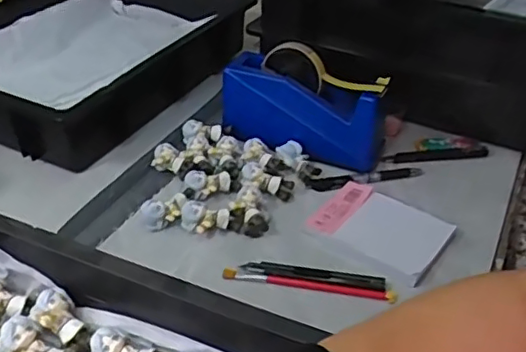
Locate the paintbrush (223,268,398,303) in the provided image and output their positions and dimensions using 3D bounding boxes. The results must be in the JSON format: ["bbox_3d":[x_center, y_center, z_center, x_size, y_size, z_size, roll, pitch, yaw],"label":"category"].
[{"bbox_3d":[0.041,0.105,0.575,0.161,0.007,0.011,5,60,11],"label":"paintbrush"}]

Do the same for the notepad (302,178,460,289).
[{"bbox_3d":[0.122,0.051,0.618,0.130,0.011,0.086,28,55,28],"label":"notepad"}]

